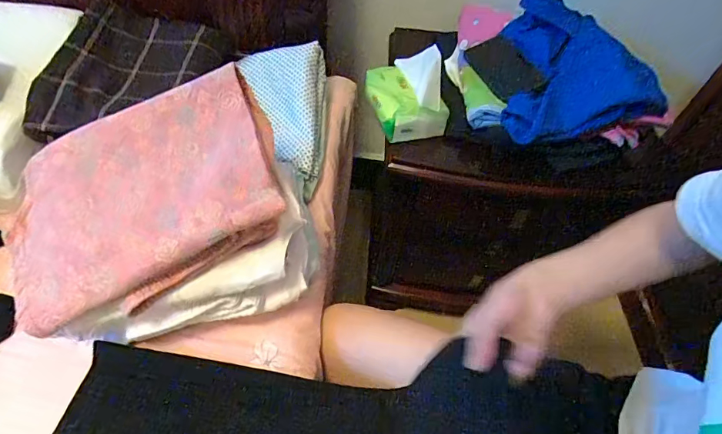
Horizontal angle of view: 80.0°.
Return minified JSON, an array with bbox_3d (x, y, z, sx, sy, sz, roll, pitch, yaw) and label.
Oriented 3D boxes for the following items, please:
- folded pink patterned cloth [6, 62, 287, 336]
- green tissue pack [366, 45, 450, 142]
[{"bbox_3d":[-0.221,-0.023,0.441,0.280,0.040,0.203,-27,64,-5],"label":"folded pink patterned cloth"},{"bbox_3d":[0.078,-0.201,0.699,0.109,0.092,0.113,-10,54,-14],"label":"green tissue pack"}]

